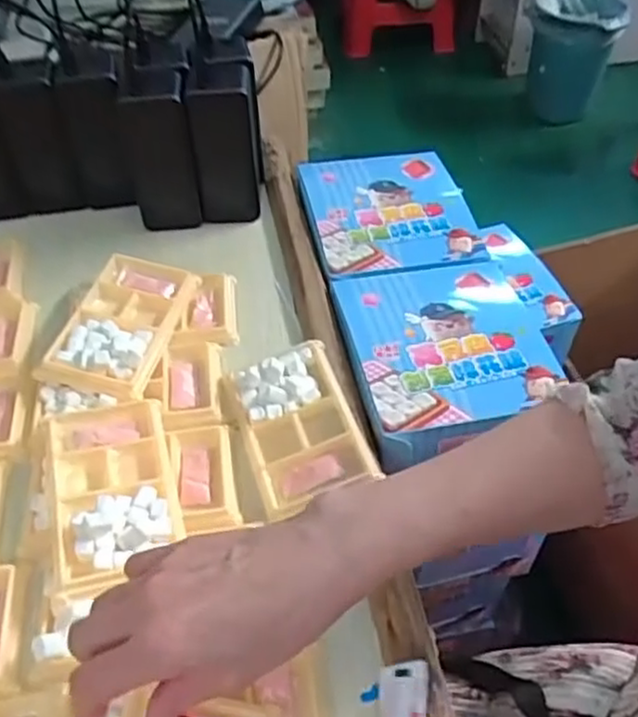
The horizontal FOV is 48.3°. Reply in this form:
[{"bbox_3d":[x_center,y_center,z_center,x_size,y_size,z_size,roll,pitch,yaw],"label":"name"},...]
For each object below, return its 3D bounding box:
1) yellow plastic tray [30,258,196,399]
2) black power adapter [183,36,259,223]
[{"bbox_3d":[-0.152,-0.027,0.554,0.074,0.027,0.130,10,47,9],"label":"yellow plastic tray"},{"bbox_3d":[-0.083,-0.211,0.646,0.055,0.131,0.096,-1,47,-1],"label":"black power adapter"}]

